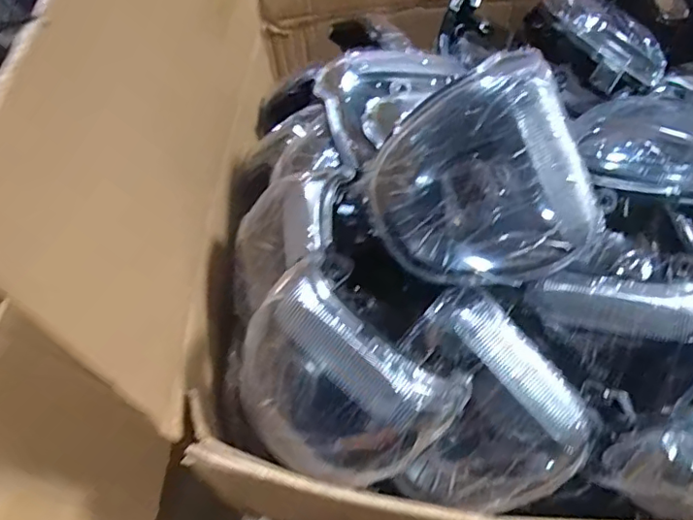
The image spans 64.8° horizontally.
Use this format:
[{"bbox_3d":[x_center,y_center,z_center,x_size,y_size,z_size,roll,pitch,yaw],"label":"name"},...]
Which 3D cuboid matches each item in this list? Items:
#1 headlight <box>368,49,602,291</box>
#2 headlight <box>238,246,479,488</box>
[{"bbox_3d":[0.083,-0.046,0.349,0.128,0.129,0.065,-23,17,29],"label":"headlight"},{"bbox_3d":[-0.006,0.082,0.343,0.127,0.121,0.065,38,29,15],"label":"headlight"}]

